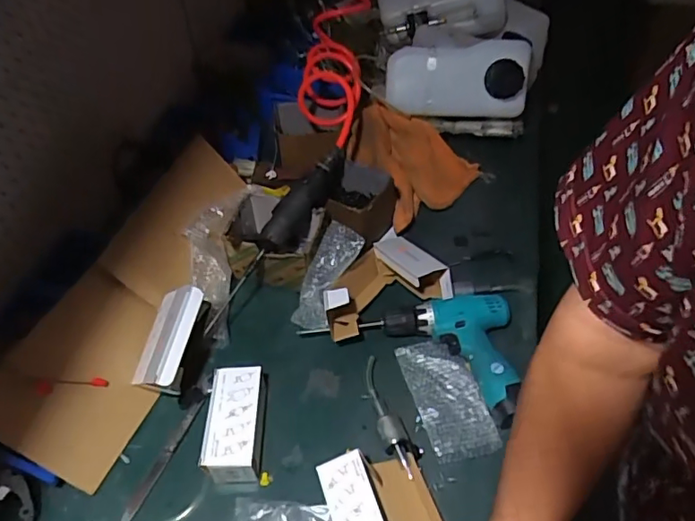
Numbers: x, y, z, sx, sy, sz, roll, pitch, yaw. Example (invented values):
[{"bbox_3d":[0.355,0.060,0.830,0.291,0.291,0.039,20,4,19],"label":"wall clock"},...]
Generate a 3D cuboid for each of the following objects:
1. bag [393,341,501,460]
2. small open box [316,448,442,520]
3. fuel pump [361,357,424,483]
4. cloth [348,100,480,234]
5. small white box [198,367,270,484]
[{"bbox_3d":[0.135,0.183,0.730,0.088,0.012,0.172,-13,49,-9],"label":"bag"},{"bbox_3d":[0.043,0.284,0.606,0.120,0.065,0.133,-15,50,-11],"label":"small open box"},{"bbox_3d":[0.051,0.197,0.706,0.042,0.035,0.167,-20,50,-15],"label":"fuel pump"},{"bbox_3d":[0.110,-0.191,1.001,0.228,0.112,0.218,-32,55,-24],"label":"cloth"},{"bbox_3d":[-0.142,0.205,0.693,0.068,0.053,0.144,-2,48,1],"label":"small white box"}]

